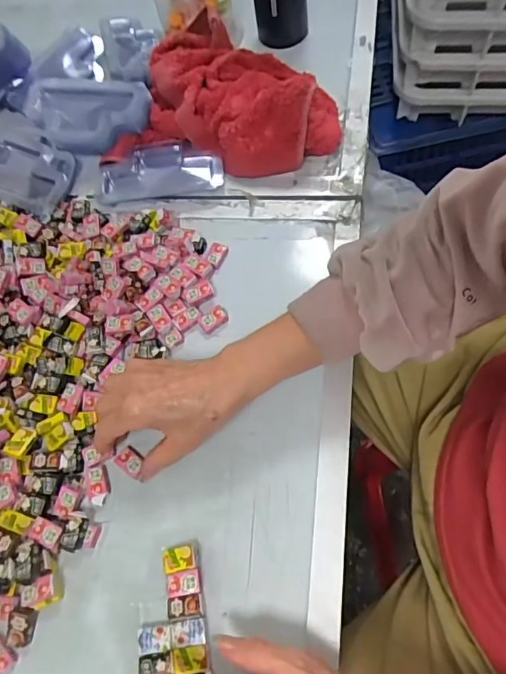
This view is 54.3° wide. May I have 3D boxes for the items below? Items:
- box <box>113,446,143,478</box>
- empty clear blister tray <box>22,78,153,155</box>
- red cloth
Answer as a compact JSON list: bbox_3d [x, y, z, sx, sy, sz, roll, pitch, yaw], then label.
[{"bbox_3d":[-0.105,0.106,0.422,0.025,0.006,0.018,33,71,17],"label":"box"},{"bbox_3d":[-0.188,-0.251,0.558,0.145,0.037,0.077,1,65,9],"label":"empty clear blister tray"},{"bbox_3d":[-0.028,-0.266,0.537,0.245,0.070,0.164,7,67,13],"label":"red cloth"}]

